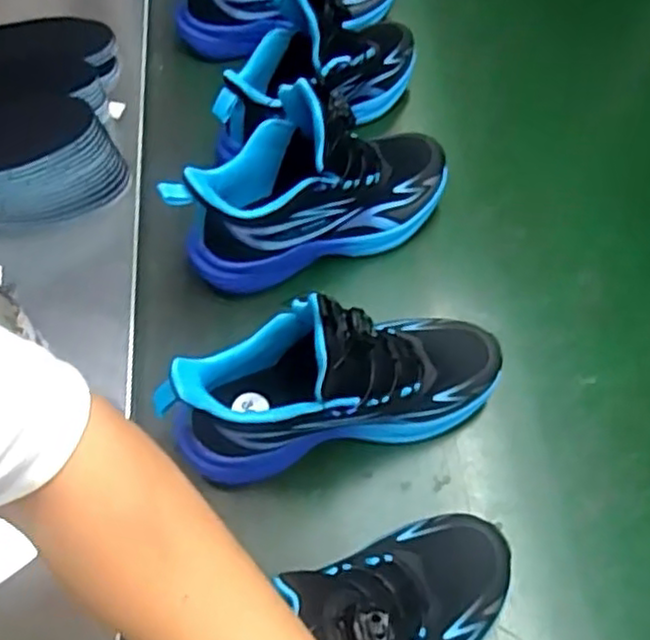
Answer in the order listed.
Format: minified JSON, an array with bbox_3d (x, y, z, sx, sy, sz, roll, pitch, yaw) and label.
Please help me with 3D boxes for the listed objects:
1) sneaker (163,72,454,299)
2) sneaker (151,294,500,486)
[{"bbox_3d":[-0.006,-0.114,0.572,0.242,0.139,0.093,-20,62,-14],"label":"sneaker"},{"bbox_3d":[0.014,0.039,0.478,0.242,0.142,0.081,-5,59,-19],"label":"sneaker"}]

